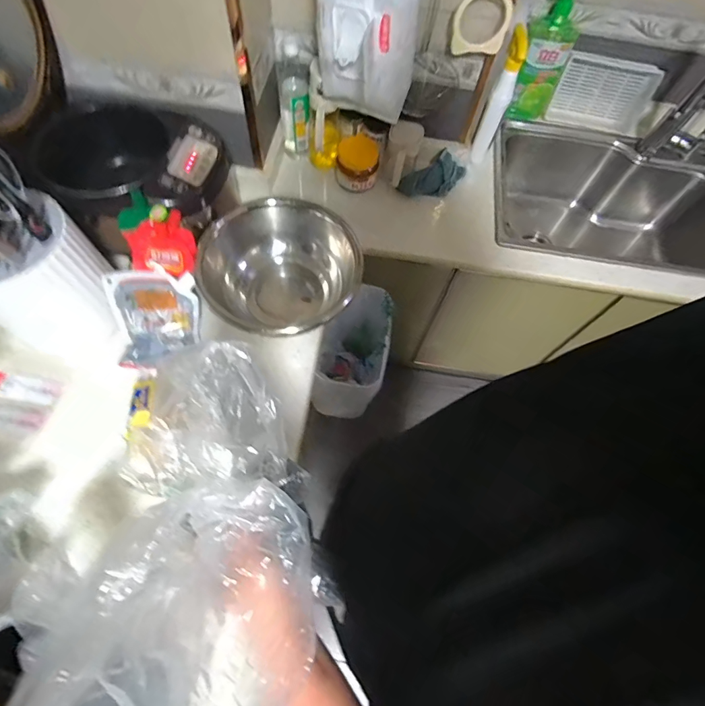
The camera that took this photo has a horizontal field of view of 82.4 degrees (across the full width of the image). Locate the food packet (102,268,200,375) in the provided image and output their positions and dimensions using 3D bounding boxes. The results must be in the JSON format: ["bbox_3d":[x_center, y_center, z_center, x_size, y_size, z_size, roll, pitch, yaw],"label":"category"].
[{"bbox_3d":[-0.343,-0.056,0.704,0.139,0.173,0.061,-4,22,-10],"label":"food packet"}]

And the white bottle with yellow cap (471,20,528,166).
[{"bbox_3d":[0.310,-0.531,0.856,0.039,0.259,0.054,23,65,7],"label":"white bottle with yellow cap"}]

